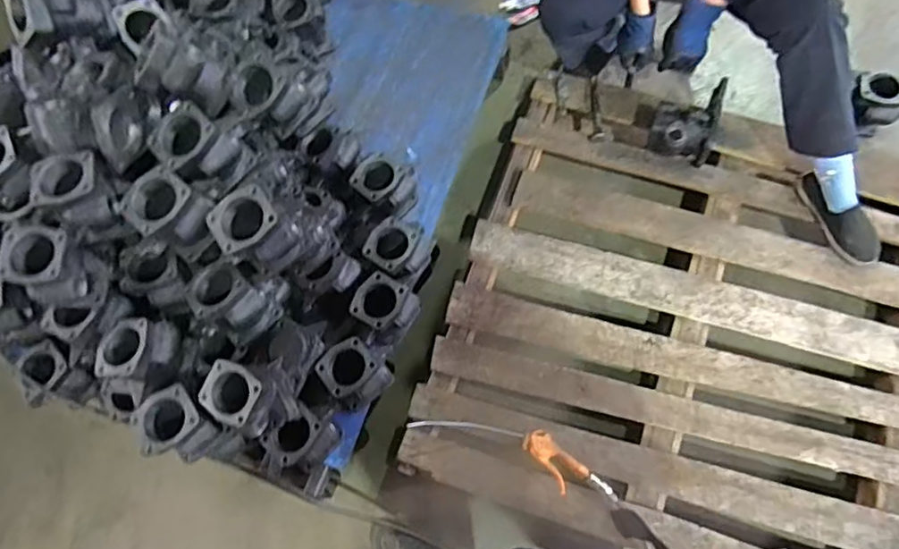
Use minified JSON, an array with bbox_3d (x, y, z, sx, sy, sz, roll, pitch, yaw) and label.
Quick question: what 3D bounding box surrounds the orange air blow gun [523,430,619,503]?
[{"bbox_3d":[0.229,0.382,1.144,0.195,0.032,0.073,42,79,15],"label":"orange air blow gun"}]

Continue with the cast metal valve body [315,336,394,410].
[{"bbox_3d":[-0.182,0.197,1.185,0.135,0.127,0.113,-25,72,-4],"label":"cast metal valve body"}]

